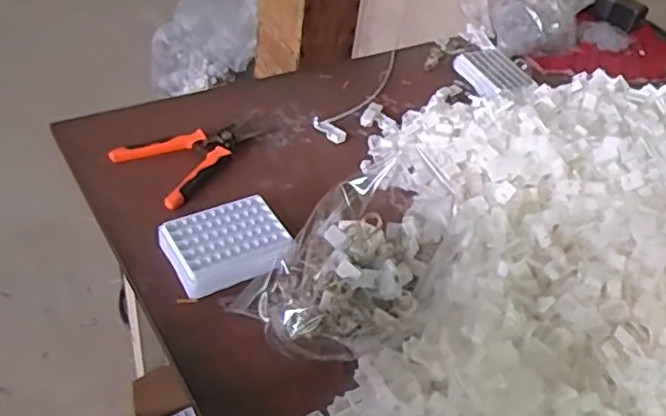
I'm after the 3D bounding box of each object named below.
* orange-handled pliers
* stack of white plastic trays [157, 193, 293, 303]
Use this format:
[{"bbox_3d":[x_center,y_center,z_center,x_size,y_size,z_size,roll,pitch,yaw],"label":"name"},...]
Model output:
[{"bbox_3d":[-0.174,-0.077,0.842,0.131,0.018,0.201,37,49,27],"label":"orange-handled pliers"},{"bbox_3d":[-0.119,0.043,0.700,0.132,0.032,0.098,-14,47,-23],"label":"stack of white plastic trays"}]

